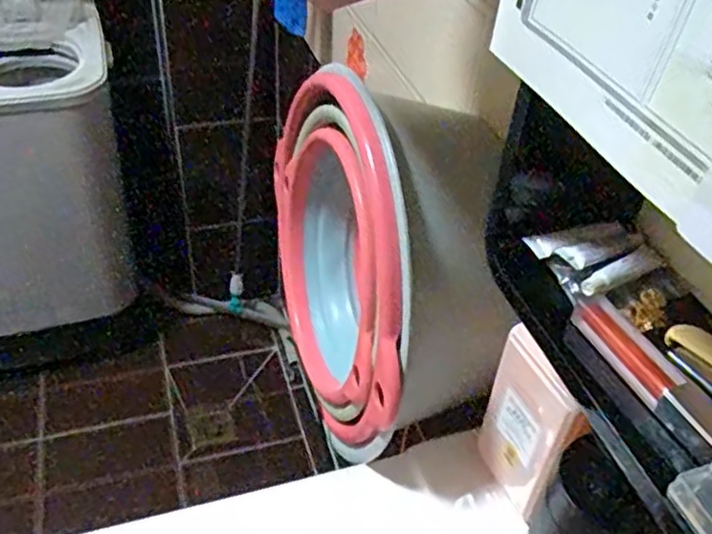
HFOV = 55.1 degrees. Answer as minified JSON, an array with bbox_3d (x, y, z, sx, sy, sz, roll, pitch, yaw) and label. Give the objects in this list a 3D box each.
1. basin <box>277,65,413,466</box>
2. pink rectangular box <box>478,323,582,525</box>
[{"bbox_3d":[-0.024,-0.004,0.677,0.062,0.316,0.346,-4,44,-12],"label":"basin"},{"bbox_3d":[0.138,0.131,0.557,0.024,0.145,0.089,-11,46,-19],"label":"pink rectangular box"}]

